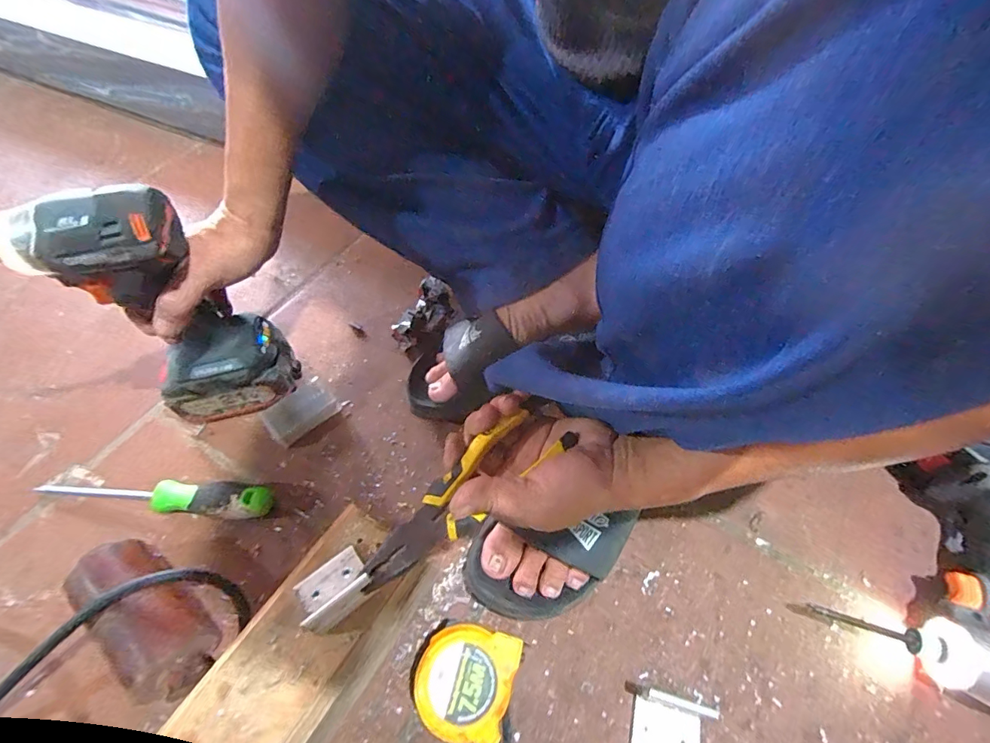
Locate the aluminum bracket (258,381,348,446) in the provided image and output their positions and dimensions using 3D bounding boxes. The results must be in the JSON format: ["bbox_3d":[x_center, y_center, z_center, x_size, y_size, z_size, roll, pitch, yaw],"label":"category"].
[{"bbox_3d":[-0.204,0.041,0.478,0.048,0.019,0.073,39,63,24],"label":"aluminum bracket"}]

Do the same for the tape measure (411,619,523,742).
[{"bbox_3d":[-0.022,0.235,0.332,0.086,0.043,0.084,14,56,10],"label":"tape measure"}]

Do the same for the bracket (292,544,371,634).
[{"bbox_3d":[-0.108,0.142,0.300,0.045,0.039,0.042,0,55,0],"label":"bracket"}]

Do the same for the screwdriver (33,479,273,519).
[{"bbox_3d":[-0.321,0.113,0.421,0.224,0.033,0.029,5,55,4],"label":"screwdriver"}]

